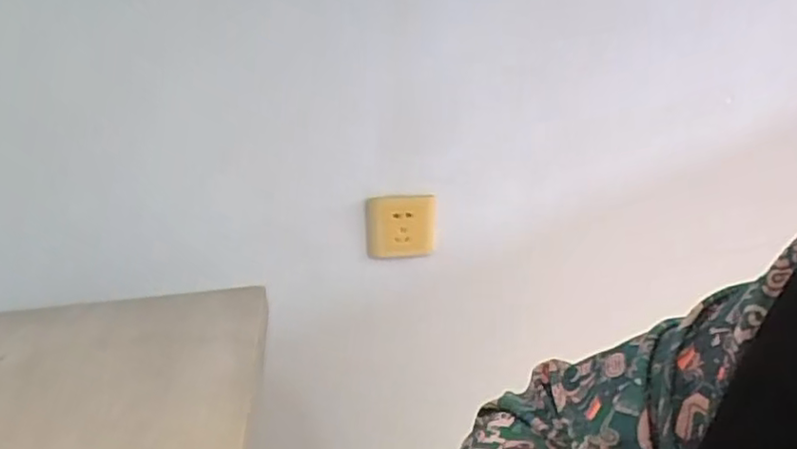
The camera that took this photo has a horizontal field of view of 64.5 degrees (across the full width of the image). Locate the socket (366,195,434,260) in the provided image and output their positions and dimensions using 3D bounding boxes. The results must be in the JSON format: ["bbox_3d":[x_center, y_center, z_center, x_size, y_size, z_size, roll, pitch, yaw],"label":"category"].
[{"bbox_3d":[0.003,0.002,0.843,0.091,0.090,0.018,-7,30,-2],"label":"socket"}]

